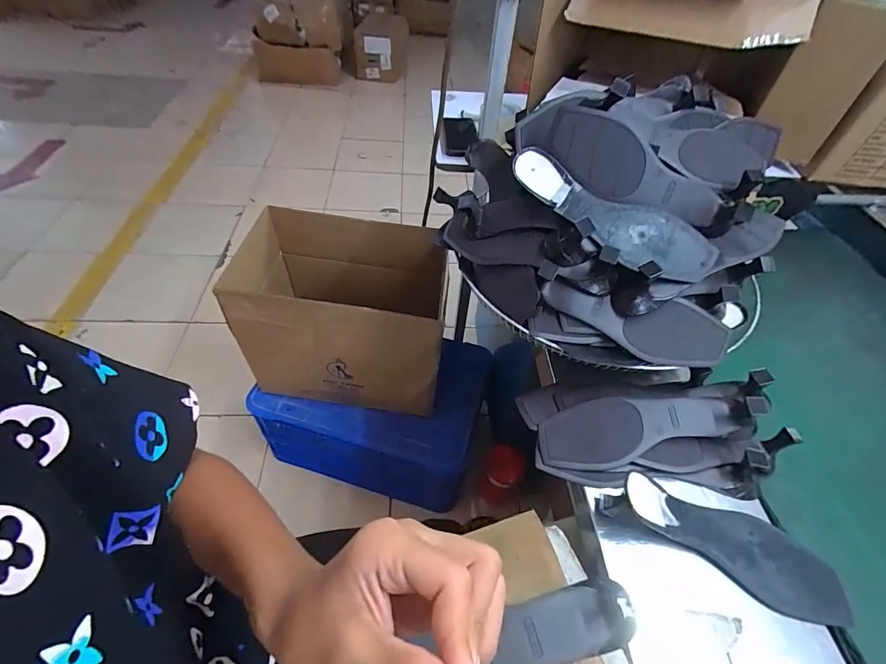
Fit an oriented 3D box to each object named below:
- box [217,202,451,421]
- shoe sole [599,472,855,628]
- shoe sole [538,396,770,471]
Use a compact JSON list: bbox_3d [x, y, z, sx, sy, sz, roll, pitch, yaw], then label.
[{"bbox_3d":[-0.220,-0.044,0.997,0.444,0.354,0.312,9,49,2],"label":"box"},{"bbox_3d":[0.288,0.201,0.403,0.235,0.053,0.077,23,51,13],"label":"shoe sole"},{"bbox_3d":[0.231,0.104,0.466,0.236,0.048,0.076,-11,50,3],"label":"shoe sole"}]

